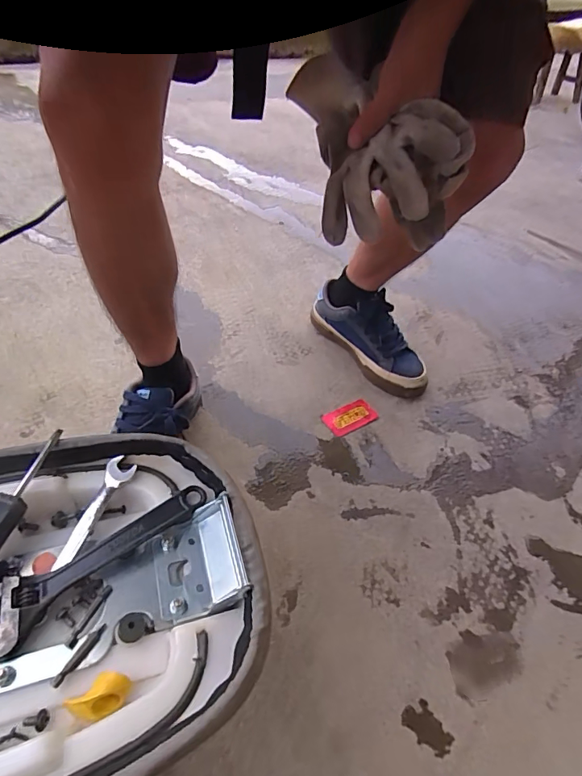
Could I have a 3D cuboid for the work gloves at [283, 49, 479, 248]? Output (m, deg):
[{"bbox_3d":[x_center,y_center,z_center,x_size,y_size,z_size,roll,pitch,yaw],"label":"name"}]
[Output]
[{"bbox_3d":[0.078,-0.230,0.454,0.099,0.135,0.175,-30,55,-31],"label":"work gloves"}]

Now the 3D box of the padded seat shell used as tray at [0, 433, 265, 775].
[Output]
[{"bbox_3d":[-0.209,0.166,0.337,0.356,0.055,0.269,-6,46,-12],"label":"padded seat shell used as tray"}]

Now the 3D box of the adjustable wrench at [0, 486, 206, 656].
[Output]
[{"bbox_3d":[-0.165,0.141,0.381,0.195,0.018,0.045,-32,58,-32],"label":"adjustable wrench"}]

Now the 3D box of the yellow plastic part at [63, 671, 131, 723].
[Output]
[{"bbox_3d":[-0.134,0.217,0.317,0.039,0.016,0.023,-28,56,-30],"label":"yellow plastic part"}]

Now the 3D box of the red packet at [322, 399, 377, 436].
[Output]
[{"bbox_3d":[0.099,0.049,0.764,0.089,0.007,0.050,-20,50,-24],"label":"red packet"}]

